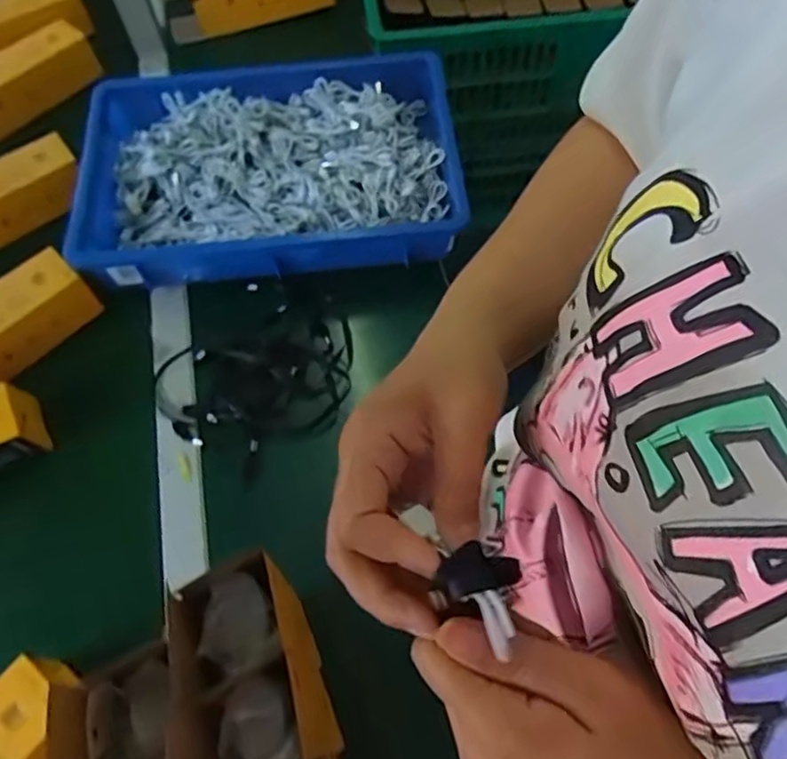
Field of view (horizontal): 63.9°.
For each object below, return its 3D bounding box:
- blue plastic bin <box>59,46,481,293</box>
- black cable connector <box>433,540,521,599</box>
[{"bbox_3d":[-0.150,-0.246,0.753,0.435,0.082,0.280,-8,62,-1],"label":"blue plastic bin"},{"bbox_3d":[0.031,0.073,0.239,0.031,0.009,0.018,-15,63,-5],"label":"black cable connector"}]

